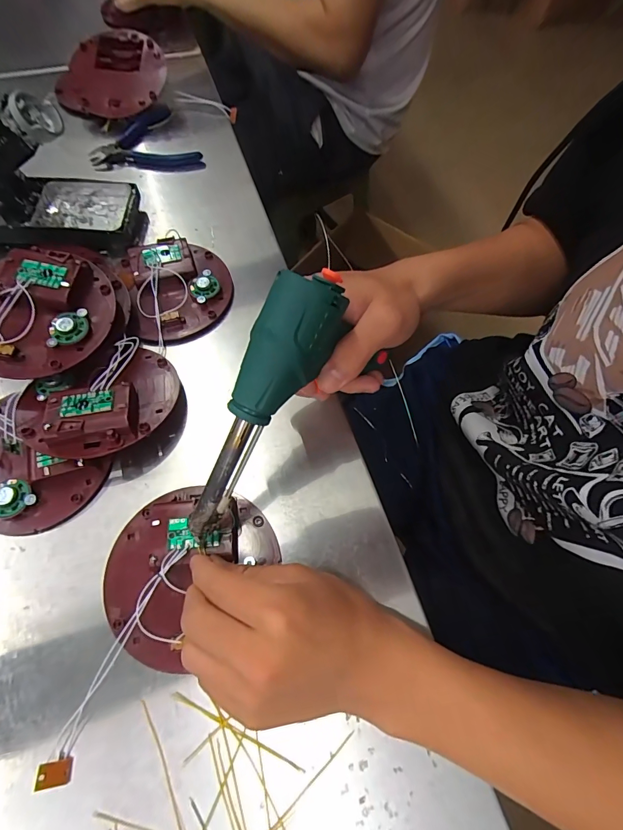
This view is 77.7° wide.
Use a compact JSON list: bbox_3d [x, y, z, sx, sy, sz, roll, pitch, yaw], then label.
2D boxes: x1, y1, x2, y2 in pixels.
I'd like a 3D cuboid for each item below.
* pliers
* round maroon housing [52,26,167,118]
[{"bbox_3d":[-0.208,-0.327,0.478,0.117,0.022,0.109,-32,71,-16],"label":"pliers"},{"bbox_3d":[-0.256,-0.431,0.494,0.143,0.051,0.110,-23,69,-12],"label":"round maroon housing"}]

